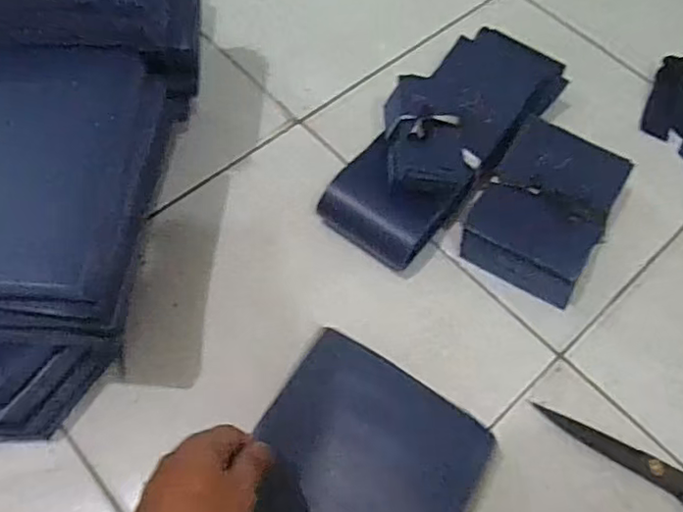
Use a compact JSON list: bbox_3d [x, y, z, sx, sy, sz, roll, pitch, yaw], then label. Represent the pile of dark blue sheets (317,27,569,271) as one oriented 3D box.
[{"bbox_3d":[0.125,-0.147,0.683,0.132,0.090,0.355,36,66,15],"label":"pile of dark blue sheets"}]

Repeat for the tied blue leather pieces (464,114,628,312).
[{"bbox_3d":[0.222,-0.055,0.656,0.134,0.050,0.183,29,64,11],"label":"tied blue leather pieces"}]

